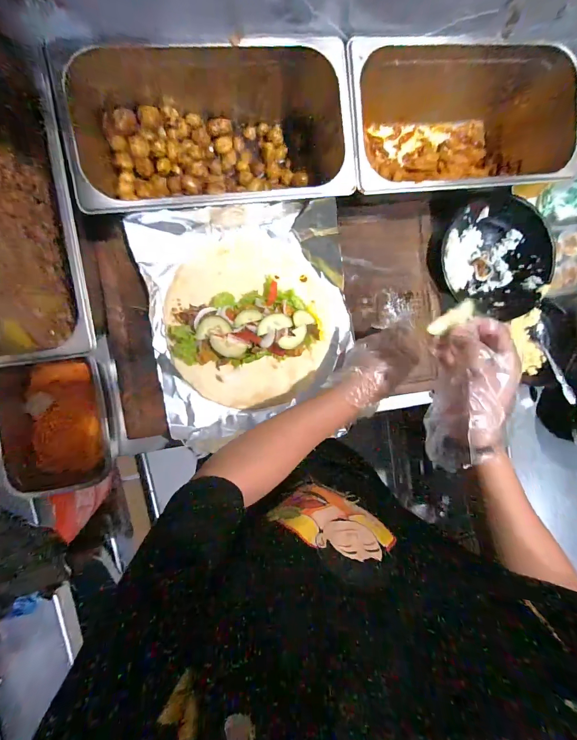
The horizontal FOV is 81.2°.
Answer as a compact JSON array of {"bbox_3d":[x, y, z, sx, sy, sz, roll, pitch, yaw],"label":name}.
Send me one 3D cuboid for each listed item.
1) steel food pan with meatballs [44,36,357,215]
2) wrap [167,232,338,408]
[{"bbox_3d":[-0.095,-0.306,0.441,0.325,0.128,0.200,-9,95,-8],"label":"steel food pan with meatballs"},{"bbox_3d":[-0.051,-0.075,0.476,0.244,0.048,0.237,-1,94,-9],"label":"wrap"}]

